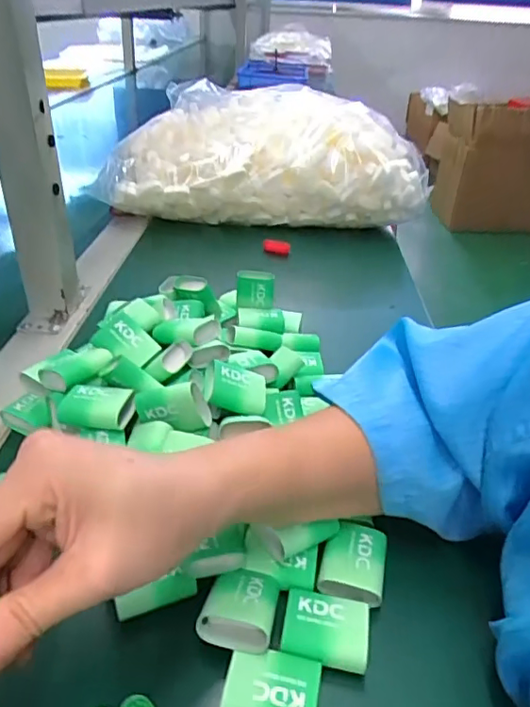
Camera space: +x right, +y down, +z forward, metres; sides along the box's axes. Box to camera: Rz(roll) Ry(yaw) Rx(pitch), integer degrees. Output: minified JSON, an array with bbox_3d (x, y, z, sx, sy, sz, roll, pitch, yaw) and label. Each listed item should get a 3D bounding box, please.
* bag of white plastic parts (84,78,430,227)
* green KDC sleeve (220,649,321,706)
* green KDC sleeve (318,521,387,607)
[{"bbox_3d":[0.002,-0.265,0.771,0.423,0.165,0.158,4,30,-2],"label":"bag of white plastic parts"},{"bbox_3d":[0.003,0.153,0.247,0.041,0.011,0.032,8,30,6],"label":"green KDC sleeve"},{"bbox_3d":[0.050,0.115,0.306,0.034,0.011,0.043,11,31,11],"label":"green KDC sleeve"}]

